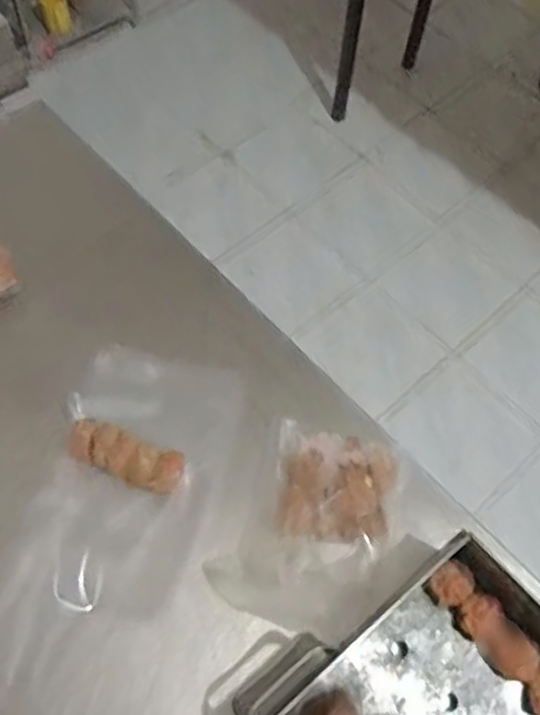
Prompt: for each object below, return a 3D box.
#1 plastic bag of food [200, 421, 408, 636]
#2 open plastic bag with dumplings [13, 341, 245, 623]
[{"bbox_3d":[0.046,0.162,0.708,0.155,0.056,0.208,25,63,11],"label":"plastic bag of food"},{"bbox_3d":[-0.139,0.113,0.737,0.179,0.048,0.281,11,62,3],"label":"open plastic bag with dumplings"}]

